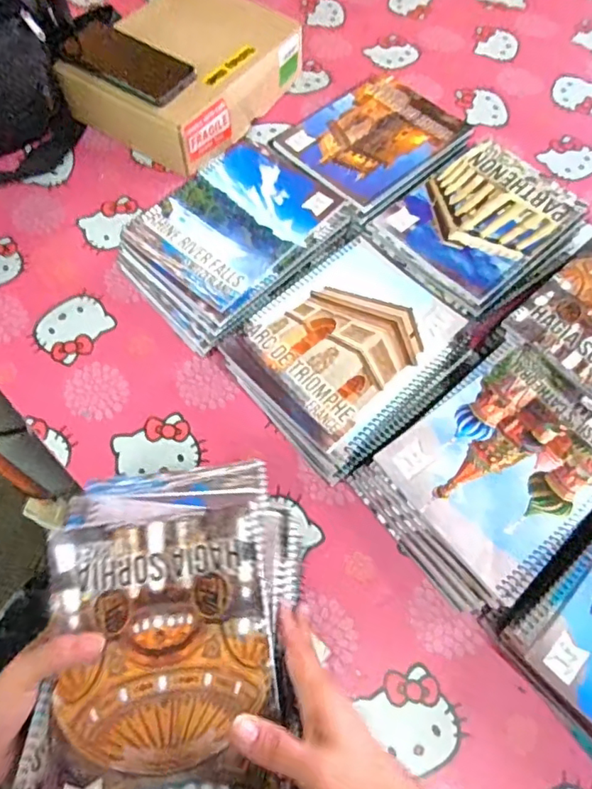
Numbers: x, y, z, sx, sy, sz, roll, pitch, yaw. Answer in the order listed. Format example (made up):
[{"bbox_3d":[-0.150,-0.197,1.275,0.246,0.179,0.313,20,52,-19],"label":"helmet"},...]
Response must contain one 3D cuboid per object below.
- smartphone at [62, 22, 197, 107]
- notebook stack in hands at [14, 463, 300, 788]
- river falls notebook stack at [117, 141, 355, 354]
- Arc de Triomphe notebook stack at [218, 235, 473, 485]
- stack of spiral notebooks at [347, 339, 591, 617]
[{"bbox_3d":[-0.211,-0.418,0.676,0.175,0.011,0.085,32,66,13],"label":"smartphone"},{"bbox_3d":[-0.088,0.168,0.398,0.171,0.059,0.243,0,63,-2],"label":"notebook stack in hands"},{"bbox_3d":[-0.066,-0.163,0.605,0.171,0.073,0.217,40,68,17],"label":"river falls notebook stack"},{"bbox_3d":[0.052,-0.038,0.547,0.202,0.072,0.166,-40,71,-20],"label":"Arc de Triomphe notebook stack"},{"bbox_3d":[0.187,0.070,0.503,0.219,0.064,0.164,-37,70,-19],"label":"stack of spiral notebooks"}]

